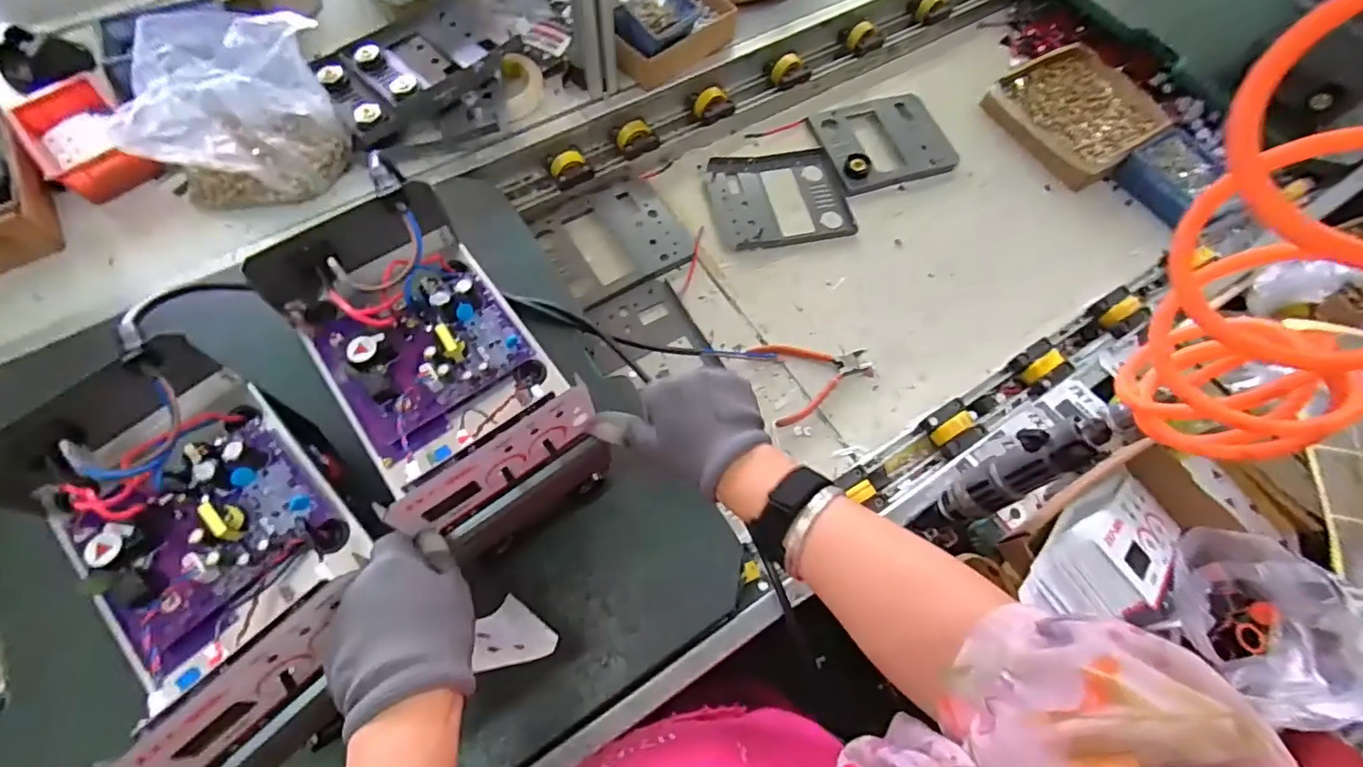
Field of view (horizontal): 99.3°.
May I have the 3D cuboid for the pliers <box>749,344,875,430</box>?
[{"bbox_3d":[0.165,-0.016,0.714,0.137,0.014,0.107,-16,68,-9],"label":"pliers"}]

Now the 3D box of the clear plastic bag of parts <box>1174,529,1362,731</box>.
[{"bbox_3d":[0.478,0.203,0.468,0.140,0.092,0.150,-26,70,-13],"label":"clear plastic bag of parts"}]

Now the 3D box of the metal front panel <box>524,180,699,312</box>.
[{"bbox_3d":[-0.091,-0.192,0.773,0.177,0.016,0.156,-28,70,-14],"label":"metal front panel"}]

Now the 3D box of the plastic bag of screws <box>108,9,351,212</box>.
[{"bbox_3d":[-0.465,-0.280,0.612,0.191,0.191,0.094,-33,71,-16],"label":"plastic bag of screws"}]

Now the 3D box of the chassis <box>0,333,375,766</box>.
[{"bbox_3d":[-0.316,0.108,0.387,0.146,0.098,0.249,-41,73,-18],"label":"chassis"}]

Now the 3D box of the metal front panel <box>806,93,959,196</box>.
[{"bbox_3d":[0.301,-0.365,0.866,0.187,0.019,0.160,-15,67,-9],"label":"metal front panel"}]

